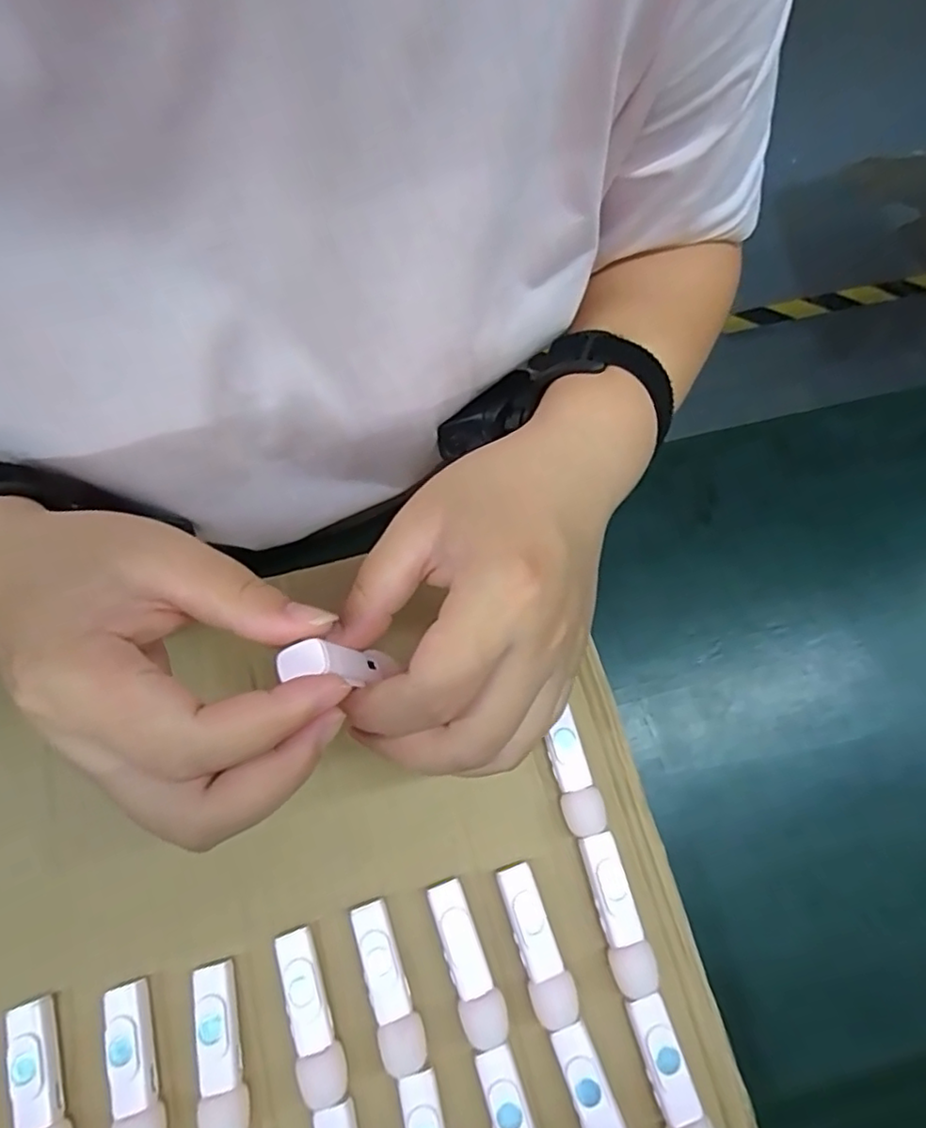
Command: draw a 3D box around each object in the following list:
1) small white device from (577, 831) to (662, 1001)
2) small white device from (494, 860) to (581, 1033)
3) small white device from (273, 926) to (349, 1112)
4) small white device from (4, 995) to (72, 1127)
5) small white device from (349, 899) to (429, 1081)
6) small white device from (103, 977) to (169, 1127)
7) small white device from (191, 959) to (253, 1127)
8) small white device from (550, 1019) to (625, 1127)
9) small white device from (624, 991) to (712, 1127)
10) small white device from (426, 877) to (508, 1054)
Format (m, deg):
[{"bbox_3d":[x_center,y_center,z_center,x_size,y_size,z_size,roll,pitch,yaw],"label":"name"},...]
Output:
[{"bbox_3d":[0.068,0.156,0.284,0.018,0.015,0.065,-15,76,-6],"label":"small white device"},{"bbox_3d":[0.031,0.168,0.279,0.019,0.015,0.064,-20,77,-7],"label":"small white device"},{"bbox_3d":[-0.065,0.191,0.268,0.018,0.012,0.064,-17,76,-7],"label":"small white device"},{"bbox_3d":[-0.173,0.214,0.256,0.015,0.015,0.064,-20,77,-7],"label":"small white device"},{"bbox_3d":[-0.033,0.181,0.272,0.018,0.012,0.064,-20,77,-7],"label":"small white device"},{"bbox_3d":[-0.136,0.210,0.260,0.016,0.016,0.064,-17,76,-7],"label":"small white device"},{"bbox_3d":[-0.101,0.203,0.263,0.017,0.014,0.065,-13,76,-6],"label":"small white device"},{"bbox_3d":[0.056,0.224,0.258,0.018,0.014,0.063,-19,76,-7],"label":"small white device"},{"bbox_3d":[0.086,0.216,0.264,0.017,0.016,0.064,-17,76,-7],"label":"small white device"},{"bbox_3d":[0.001,0.174,0.277,0.017,0.013,0.064,-20,77,-7],"label":"small white device"}]

